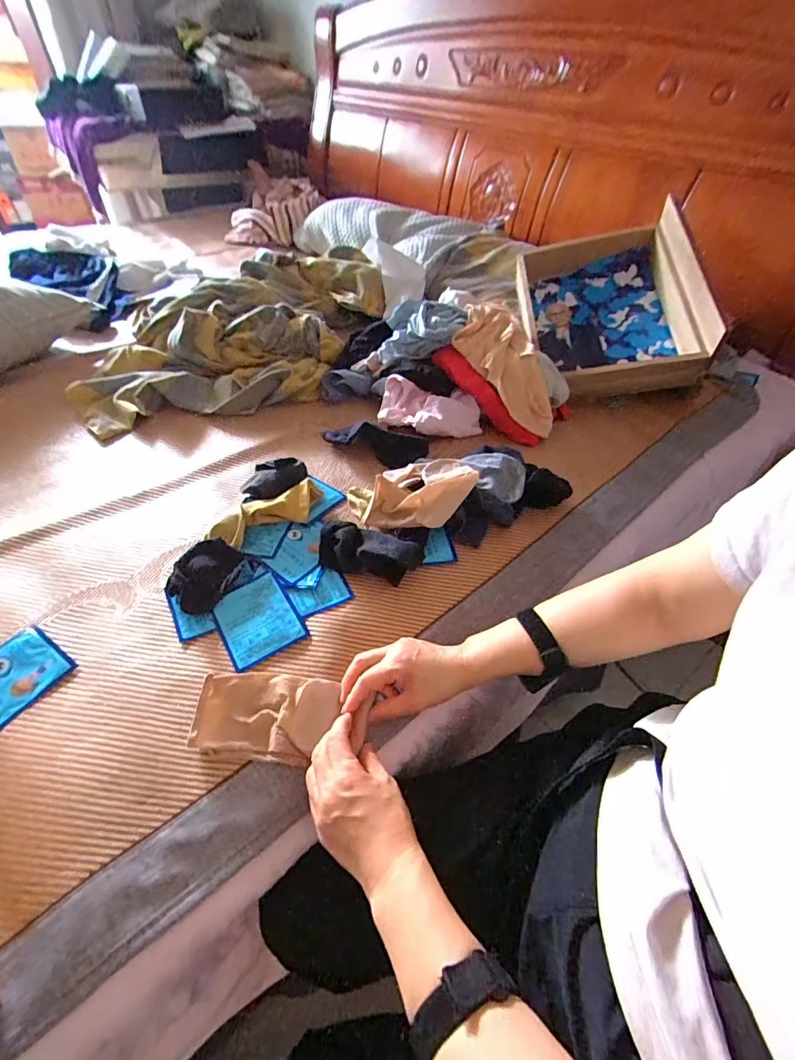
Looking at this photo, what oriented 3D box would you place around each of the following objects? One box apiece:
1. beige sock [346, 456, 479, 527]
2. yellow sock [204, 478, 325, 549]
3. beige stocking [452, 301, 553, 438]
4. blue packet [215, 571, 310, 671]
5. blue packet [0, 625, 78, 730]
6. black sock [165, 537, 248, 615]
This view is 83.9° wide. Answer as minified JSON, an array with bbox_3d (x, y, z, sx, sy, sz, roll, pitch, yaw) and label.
[{"bbox_3d":[0.029,-0.058,0.630,0.157,0.060,0.142,-33,57,-29],"label":"beige sock"},{"bbox_3d":[-0.178,-0.019,0.617,0.169,0.039,0.058,-29,55,-26],"label":"yellow sock"},{"bbox_3d":[0.181,-0.289,0.766,0.125,0.052,0.270,-17,74,-17],"label":"beige stocking"},{"bbox_3d":[-0.167,0.104,0.528,0.086,0.006,0.104,-25,53,-23],"label":"blue packet"},{"bbox_3d":[-0.410,0.160,0.461,0.086,0.008,0.107,26,52,20],"label":"blue packet"},{"bbox_3d":[-0.240,0.052,0.552,0.059,0.033,0.098,12,48,8],"label":"black sock"}]

